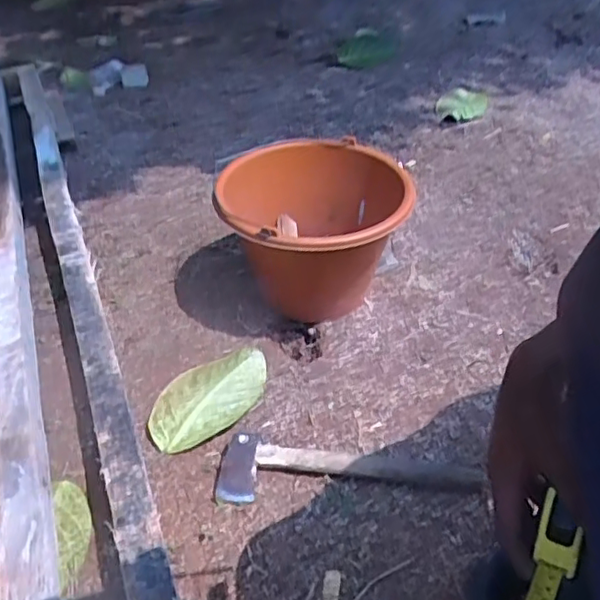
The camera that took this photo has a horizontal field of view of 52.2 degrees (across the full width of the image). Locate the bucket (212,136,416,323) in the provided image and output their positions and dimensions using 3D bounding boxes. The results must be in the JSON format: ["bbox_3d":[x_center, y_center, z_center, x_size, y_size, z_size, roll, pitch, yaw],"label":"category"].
[{"bbox_3d":[0.022,-0.095,0.828,0.235,0.163,0.271,2,39,3],"label":"bucket"}]

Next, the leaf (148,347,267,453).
[{"bbox_3d":[-0.104,0.113,0.727,0.093,0.019,0.167,25,48,29],"label":"leaf"}]

